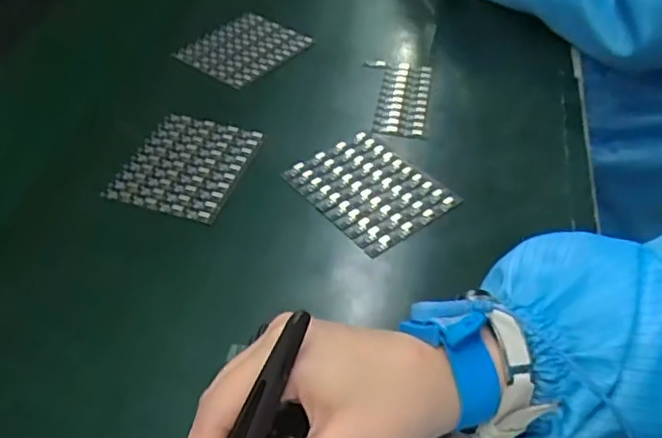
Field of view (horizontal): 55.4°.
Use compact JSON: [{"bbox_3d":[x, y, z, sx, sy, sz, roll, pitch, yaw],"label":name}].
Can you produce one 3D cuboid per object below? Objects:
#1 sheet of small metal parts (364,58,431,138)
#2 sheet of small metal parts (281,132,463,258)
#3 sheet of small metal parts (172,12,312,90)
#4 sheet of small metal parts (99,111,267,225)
[{"bbox_3d":[0.056,-0.103,0.525,0.054,0.011,0.102,4,45,5],"label":"sheet of small metal parts"},{"bbox_3d":[0.026,-0.021,0.439,0.080,0.010,0.096,-31,52,-27],"label":"sheet of small metal parts"},{"bbox_3d":[-0.076,-0.150,0.555,0.079,0.005,0.093,32,57,23],"label":"sheet of small metal parts"},{"bbox_3d":[-0.102,-0.040,0.451,0.078,0.004,0.095,15,49,11],"label":"sheet of small metal parts"}]

